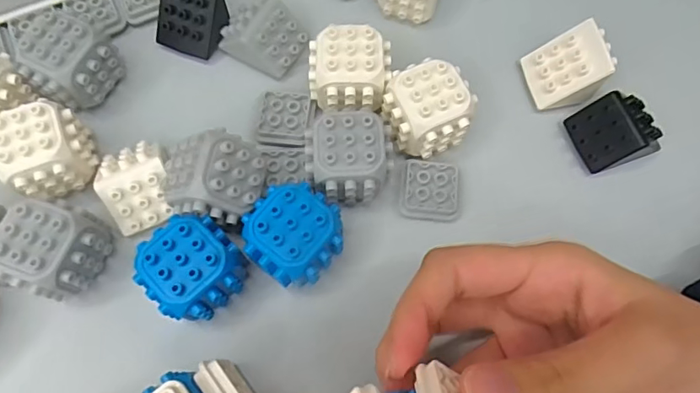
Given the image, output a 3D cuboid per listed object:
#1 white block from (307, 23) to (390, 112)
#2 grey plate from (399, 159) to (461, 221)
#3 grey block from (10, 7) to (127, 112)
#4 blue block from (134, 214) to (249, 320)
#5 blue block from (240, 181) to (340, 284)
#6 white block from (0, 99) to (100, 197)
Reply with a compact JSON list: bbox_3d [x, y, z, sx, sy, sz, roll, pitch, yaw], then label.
[{"bbox_3d":[0.000,-0.055,0.245,0.036,0.036,0.032,-4,71,-3],"label":"white block"},{"bbox_3d":[0.037,-0.003,0.241,0.028,0.008,0.028,0,76,1],"label":"grey plate"},{"bbox_3d":[-0.130,-0.062,0.247,0.034,0.039,0.037,28,72,8],"label":"grey block"},{"bbox_3d":[-0.062,0.031,0.215,0.036,0.038,0.037,-40,76,-14],"label":"blue block"},{"bbox_3d":[-0.023,0.018,0.220,0.036,0.036,0.036,38,74,11],"label":"blue block"},{"bbox_3d":[-0.132,-0.018,0.231,0.033,0.036,0.031,-21,72,-9],"label":"white block"}]

